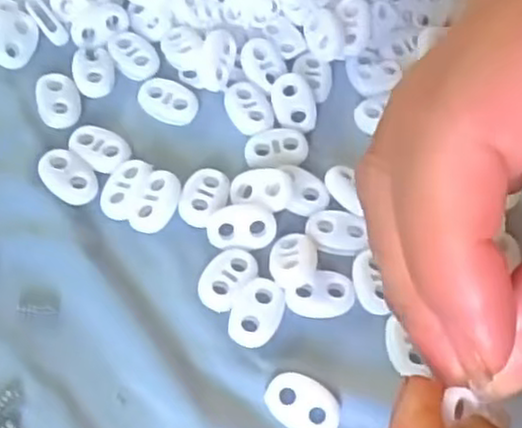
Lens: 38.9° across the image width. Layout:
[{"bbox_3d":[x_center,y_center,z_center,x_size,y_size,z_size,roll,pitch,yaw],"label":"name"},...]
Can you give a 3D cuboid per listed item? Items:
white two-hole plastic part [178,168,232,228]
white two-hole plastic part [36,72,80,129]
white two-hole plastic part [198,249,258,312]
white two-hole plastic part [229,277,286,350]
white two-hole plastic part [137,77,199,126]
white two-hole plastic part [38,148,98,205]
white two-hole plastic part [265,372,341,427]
[{"bbox_3d":[-0.019,-0.007,0.247,0.015,0.004,0.021,21,61,9],"label":"white two-hole plastic part"},{"bbox_3d":[-0.073,-0.042,0.265,0.015,0.004,0.023,-10,60,-9],"label":"white two-hole plastic part"},{"bbox_3d":[-0.011,0.019,0.233,0.015,0.004,0.022,33,63,16],"label":"white two-hole plastic part"},{"bbox_3d":[-0.001,0.030,0.228,0.015,0.004,0.022,20,60,9],"label":"white two-hole plastic part"},{"bbox_3d":[-0.034,-0.041,0.268,0.023,0.005,0.015,14,60,5],"label":"white two-hole plastic part"},{"bbox_3d":[-0.065,-0.014,0.249,0.022,0.004,0.015,34,63,16],"label":"white two-hole plastic part"},{"bbox_3d":[0.012,0.056,0.215,0.022,0.004,0.015,24,61,11],"label":"white two-hole plastic part"}]

